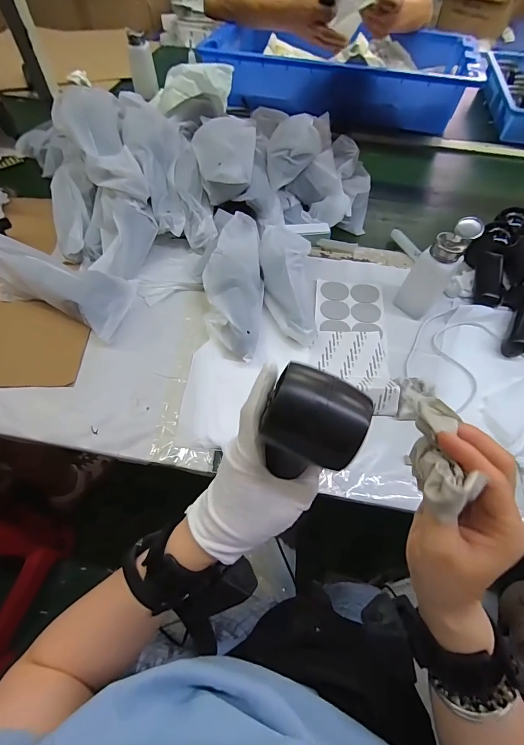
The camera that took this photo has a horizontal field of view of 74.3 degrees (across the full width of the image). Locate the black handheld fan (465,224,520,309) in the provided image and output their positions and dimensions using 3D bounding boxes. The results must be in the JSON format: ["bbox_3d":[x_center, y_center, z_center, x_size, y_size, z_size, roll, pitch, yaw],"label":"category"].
[{"bbox_3d":[0.371,-0.171,0.564,0.055,0.049,0.152,13,75,7],"label":"black handheld fan"}]

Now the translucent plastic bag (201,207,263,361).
[{"bbox_3d":[-0.042,-0.121,0.509,0.083,0.049,0.210,0,76,0],"label":"translucent plastic bag"}]

